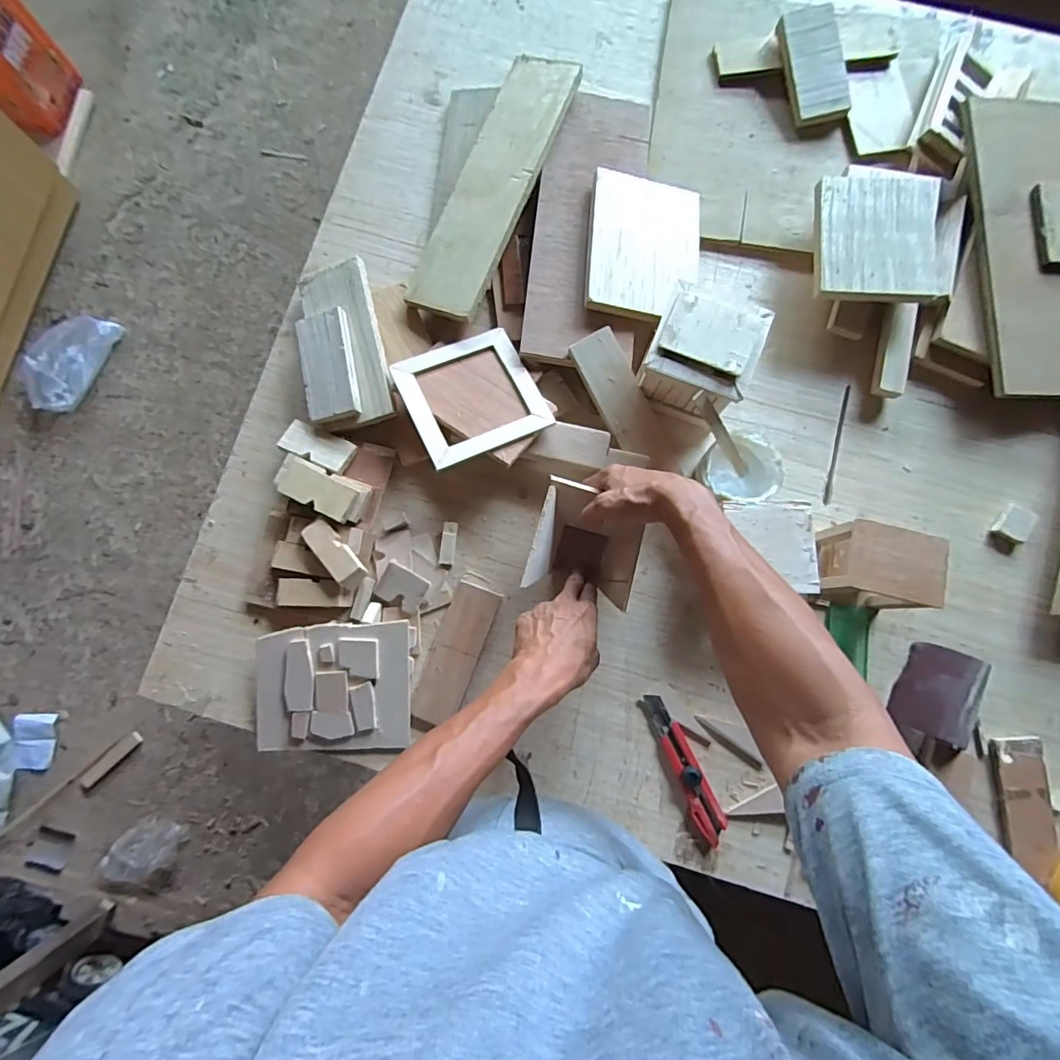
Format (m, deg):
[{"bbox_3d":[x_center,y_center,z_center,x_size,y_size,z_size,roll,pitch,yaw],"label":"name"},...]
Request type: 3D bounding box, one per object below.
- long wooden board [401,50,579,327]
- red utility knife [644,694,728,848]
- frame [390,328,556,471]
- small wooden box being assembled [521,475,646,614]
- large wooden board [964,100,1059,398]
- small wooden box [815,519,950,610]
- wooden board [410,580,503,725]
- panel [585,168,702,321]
[{"bbox_3d":[-0.045,-0.444,0.642,0.097,0.021,0.369,22,83,2],"label":"long wooden board"},{"bbox_3d":[0.173,0.269,0.566,0.035,0.015,0.166,-26,81,-3],"label":"red utility knife"},{"bbox_3d":[-0.070,-0.160,0.592,0.148,0.007,0.157,-24,71,-11],"label":"frame"},{"bbox_3d":[0.063,0.017,0.570,0.109,0.074,0.116,15,82,4],"label":"small wooden box being assembled"},{"bbox_3d":[0.684,-0.356,0.633,0.256,0.018,0.380,0,85,-6],"label":"large wooden board"},{"bbox_3d":[0.374,0.044,0.560,0.109,0.098,0.081,16,82,4],"label":"small wooden box"},{"bbox_3d":[-0.086,0.144,0.588,0.054,0.011,0.160,21,82,4],"label":"wooden board"},{"bbox_3d":[0.144,-0.354,0.630,0.143,0.011,0.178,7,81,-12],"label":"panel"}]

